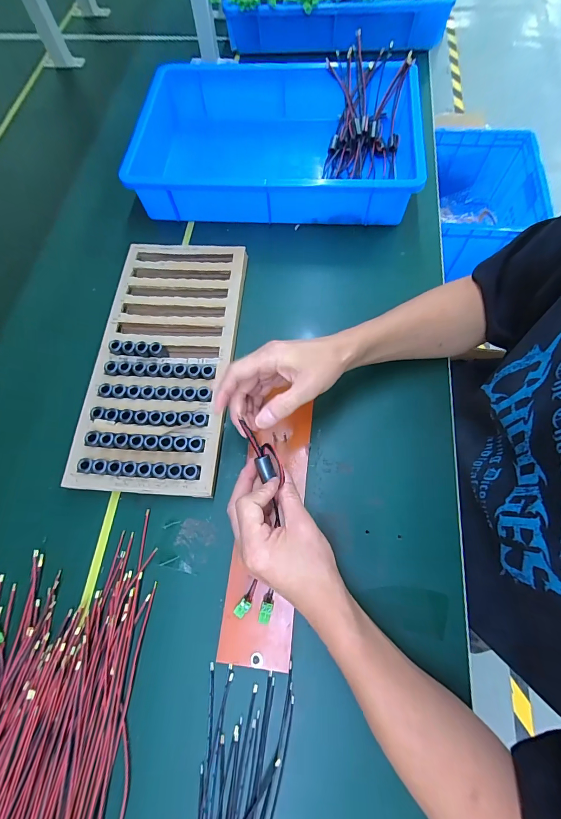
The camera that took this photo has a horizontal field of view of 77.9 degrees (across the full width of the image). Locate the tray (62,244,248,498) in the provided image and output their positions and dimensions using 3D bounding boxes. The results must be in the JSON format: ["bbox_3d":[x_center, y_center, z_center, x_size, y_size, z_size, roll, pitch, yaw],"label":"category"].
[{"bbox_3d":[-0.147,-0.069,0.459,0.167,0.034,0.349,4,69,3],"label":"tray"}]

